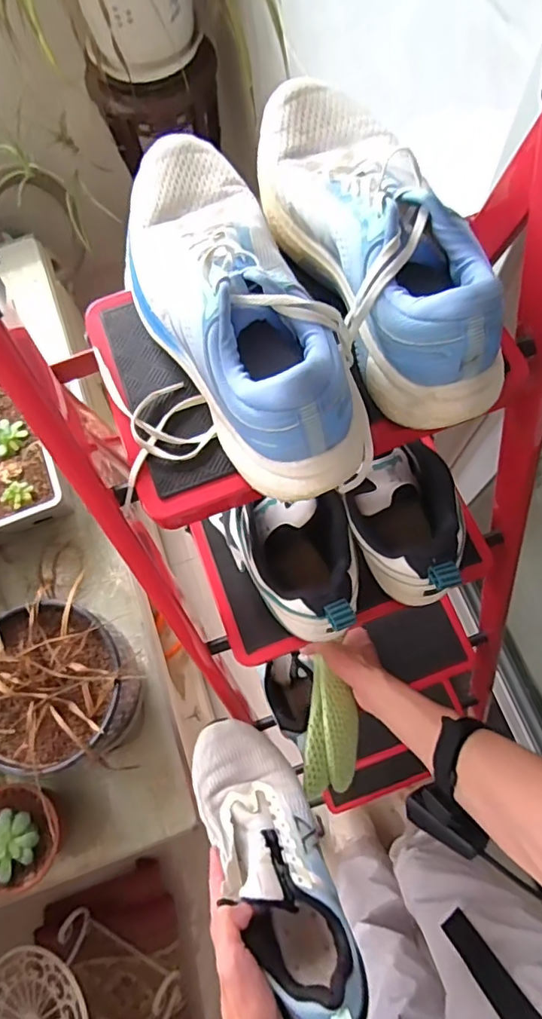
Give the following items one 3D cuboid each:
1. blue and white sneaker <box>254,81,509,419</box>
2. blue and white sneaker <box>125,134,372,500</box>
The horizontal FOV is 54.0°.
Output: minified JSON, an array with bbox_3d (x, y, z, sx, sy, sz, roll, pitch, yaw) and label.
[{"bbox_3d":[0.075,-0.192,0.356,0.099,0.087,0.281,-22,77,-4],"label":"blue and white sneaker"},{"bbox_3d":[-0.021,-0.143,0.337,0.097,0.096,0.278,-24,77,-4],"label":"blue and white sneaker"}]

